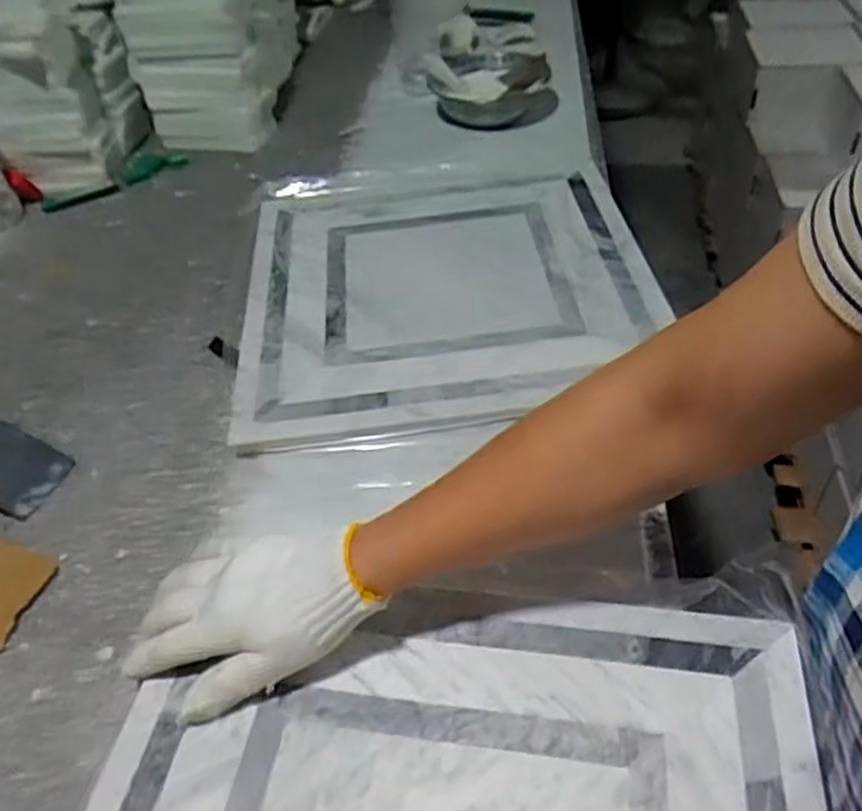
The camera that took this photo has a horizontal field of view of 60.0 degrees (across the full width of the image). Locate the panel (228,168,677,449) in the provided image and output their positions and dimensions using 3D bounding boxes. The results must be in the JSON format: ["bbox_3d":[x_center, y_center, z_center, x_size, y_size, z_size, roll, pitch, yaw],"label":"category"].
[{"bbox_3d":[0.009,-0.137,0.762,0.394,0.020,0.403,-7,39,1],"label":"panel"}]

